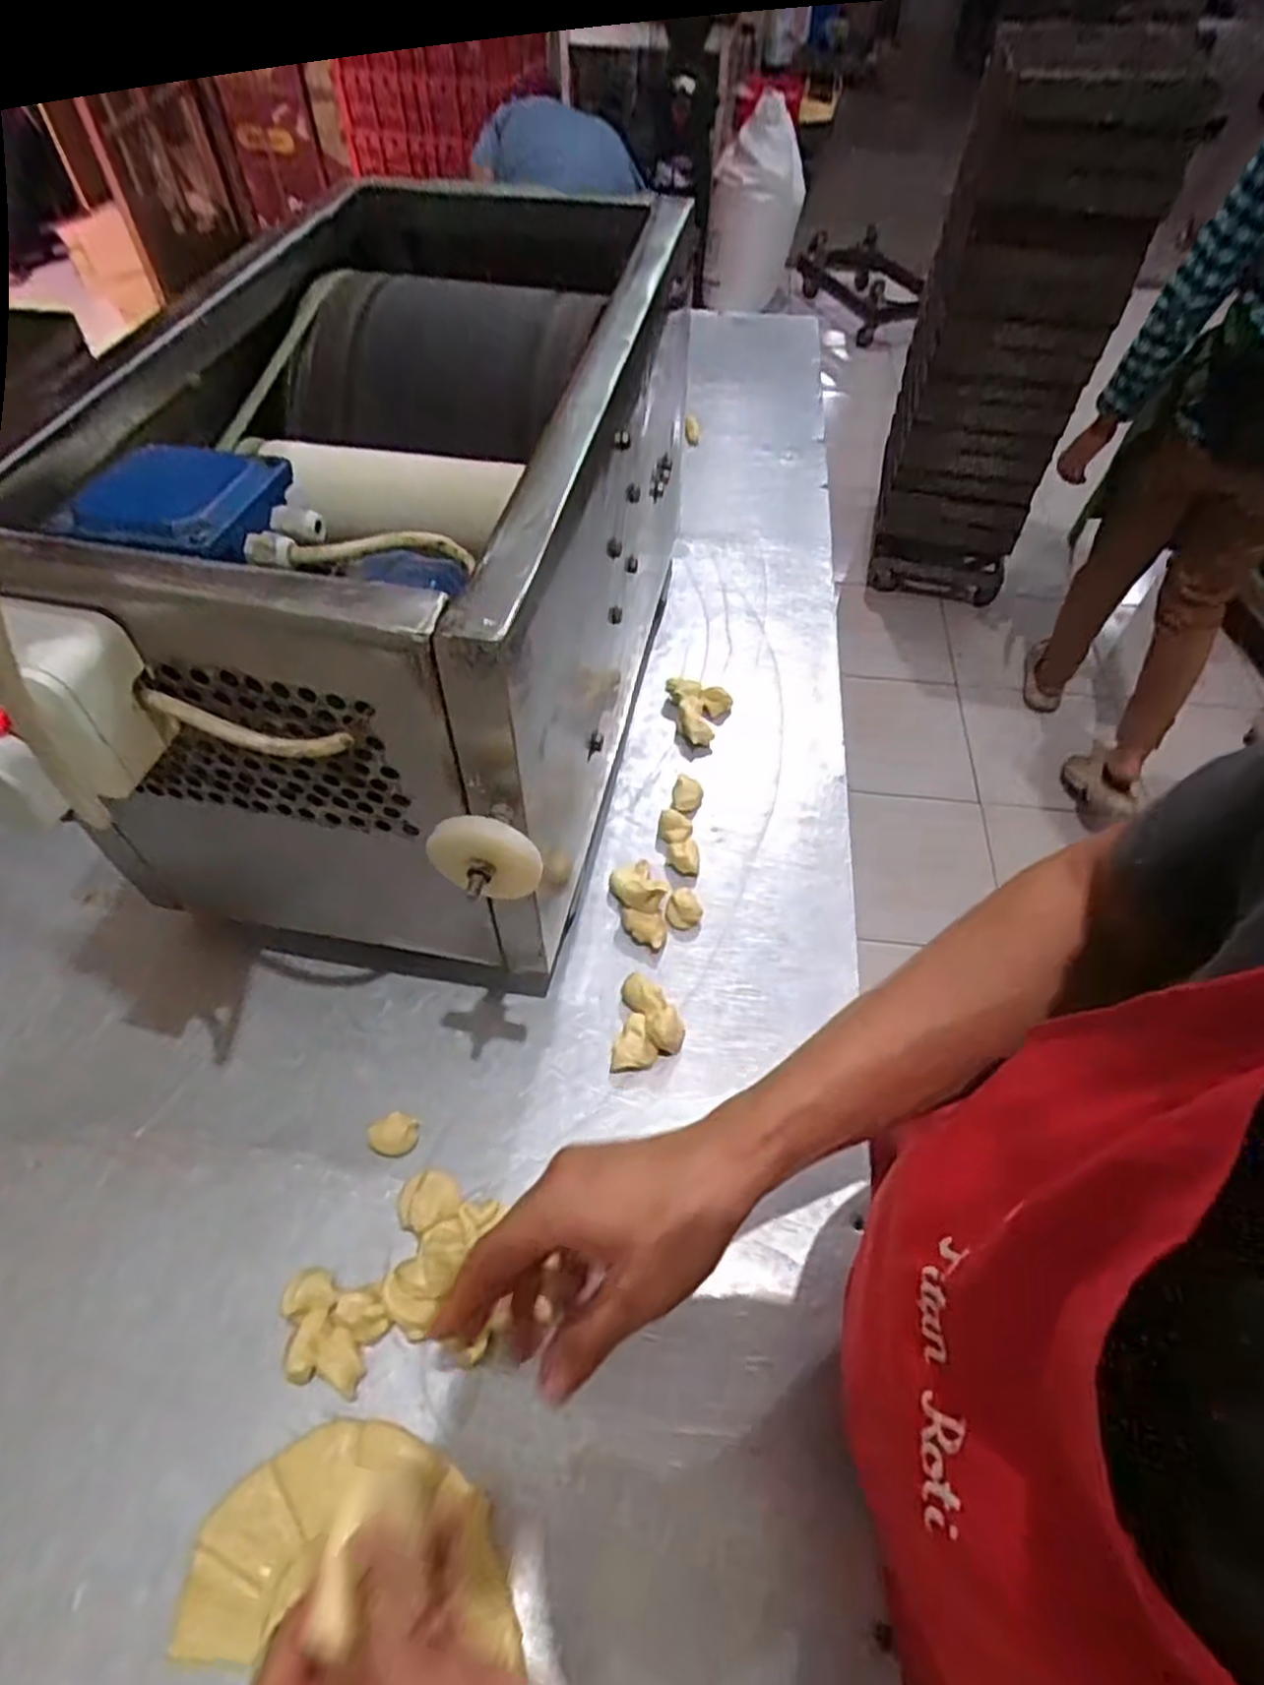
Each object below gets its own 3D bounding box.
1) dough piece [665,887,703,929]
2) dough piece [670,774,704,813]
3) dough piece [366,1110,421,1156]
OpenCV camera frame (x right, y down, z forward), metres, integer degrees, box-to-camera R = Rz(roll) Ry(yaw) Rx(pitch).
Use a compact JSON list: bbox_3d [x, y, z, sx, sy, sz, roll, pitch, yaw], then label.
[{"bbox_3d":[0.044,0.055,0.655,0.029,0.016,0.034,11,54,6],"label":"dough piece"},{"bbox_3d":[0.051,-0.043,0.724,0.026,0.014,0.041,9,54,4],"label":"dough piece"},{"bbox_3d":[-0.166,0.205,0.544,0.030,0.028,0.025,12,55,7],"label":"dough piece"}]

